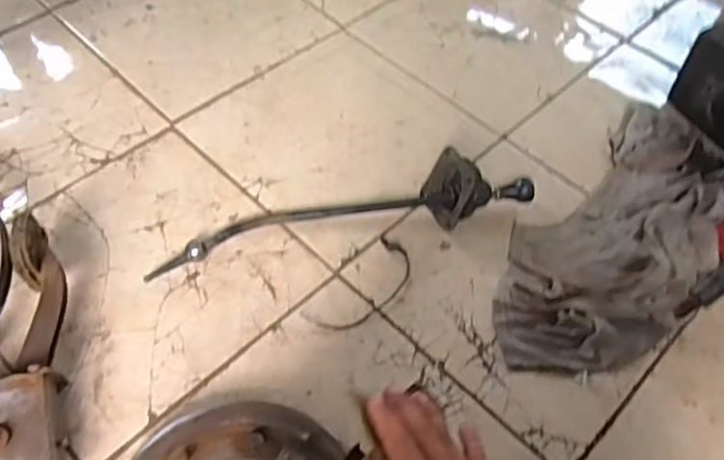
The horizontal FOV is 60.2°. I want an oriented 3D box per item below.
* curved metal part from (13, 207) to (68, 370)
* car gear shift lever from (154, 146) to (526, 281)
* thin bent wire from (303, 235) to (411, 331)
[{"bbox_3d":[-0.409,0.076,0.785,0.054,0.066,0.195,-10,57,-11],"label":"curved metal part"},{"bbox_3d":[-0.022,-0.028,0.930,0.592,0.091,0.112,-13,60,-12],"label":"car gear shift lever"},{"bbox_3d":[0.005,0.086,0.913,0.081,0.004,0.182,35,61,19],"label":"thin bent wire"}]

